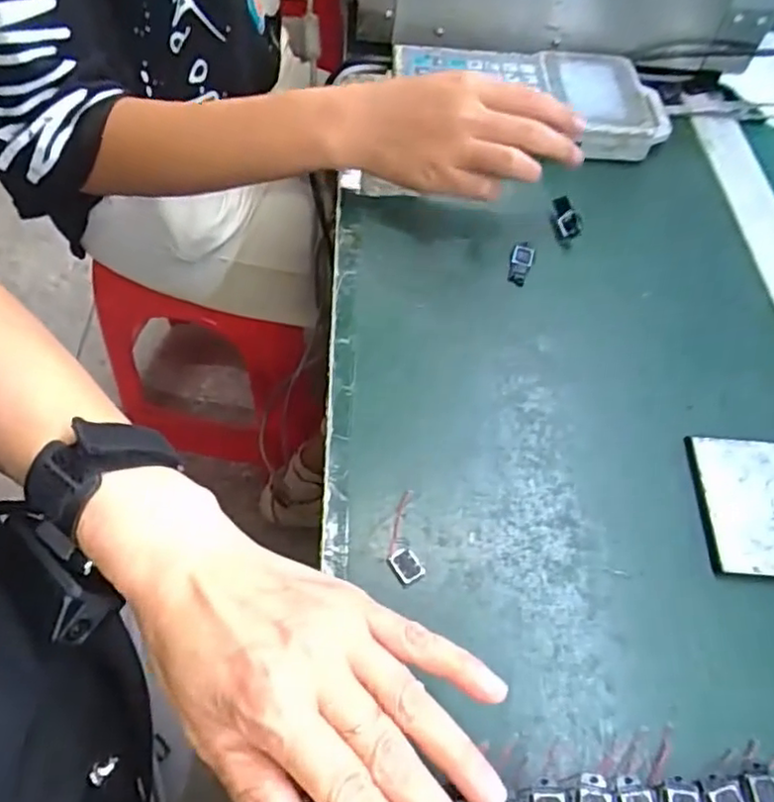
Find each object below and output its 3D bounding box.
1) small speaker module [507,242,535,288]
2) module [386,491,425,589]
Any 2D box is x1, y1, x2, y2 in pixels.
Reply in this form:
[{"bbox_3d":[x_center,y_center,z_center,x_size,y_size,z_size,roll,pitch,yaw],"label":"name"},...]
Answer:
[{"bbox_3d":[0.092,-0.095,0.454,0.015,0.004,0.038,17,57,6],"label":"small speaker module"},{"bbox_3d":[0.008,0.069,0.336,0.017,0.004,0.049,-4,57,-8],"label":"module"}]

